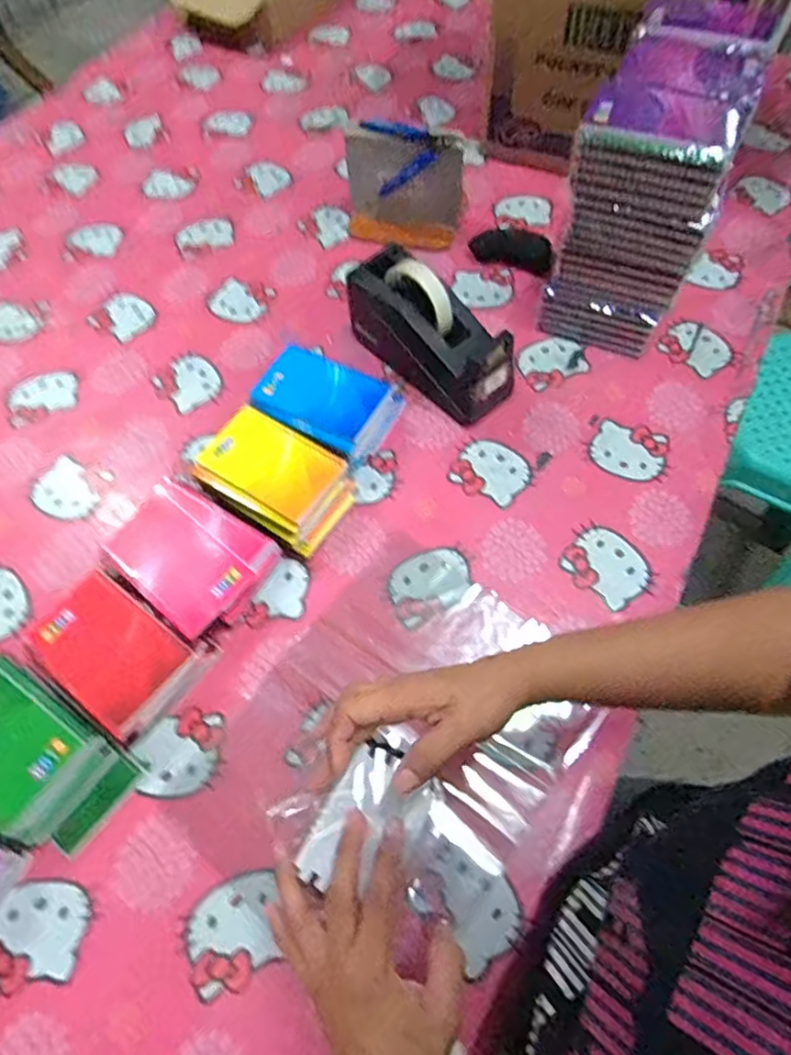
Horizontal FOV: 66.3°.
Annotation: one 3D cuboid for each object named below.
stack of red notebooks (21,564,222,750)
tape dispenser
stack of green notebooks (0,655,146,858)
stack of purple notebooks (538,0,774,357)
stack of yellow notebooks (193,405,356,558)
[{"bbox_3d":[-0.248,0.112,0.545,0.145,0.048,0.100,30,67,16],"label":"stack of red notebooks"},{"bbox_3d":[0.038,-0.211,0.666,0.069,0.115,0.202,-42,69,-18],"label":"tape dispenser"},{"bbox_3d":[-0.307,0.187,0.505,0.168,0.052,0.094,32,68,17],"label":"stack of green notebooks"},{"bbox_3d":[0.268,-0.349,0.665,0.140,0.230,0.189,22,65,12],"label":"stack of purple notebooks"},{"bbox_3d":[-0.123,-0.050,0.619,0.148,0.062,0.101,28,67,15],"label":"stack of yellow notebooks"}]

